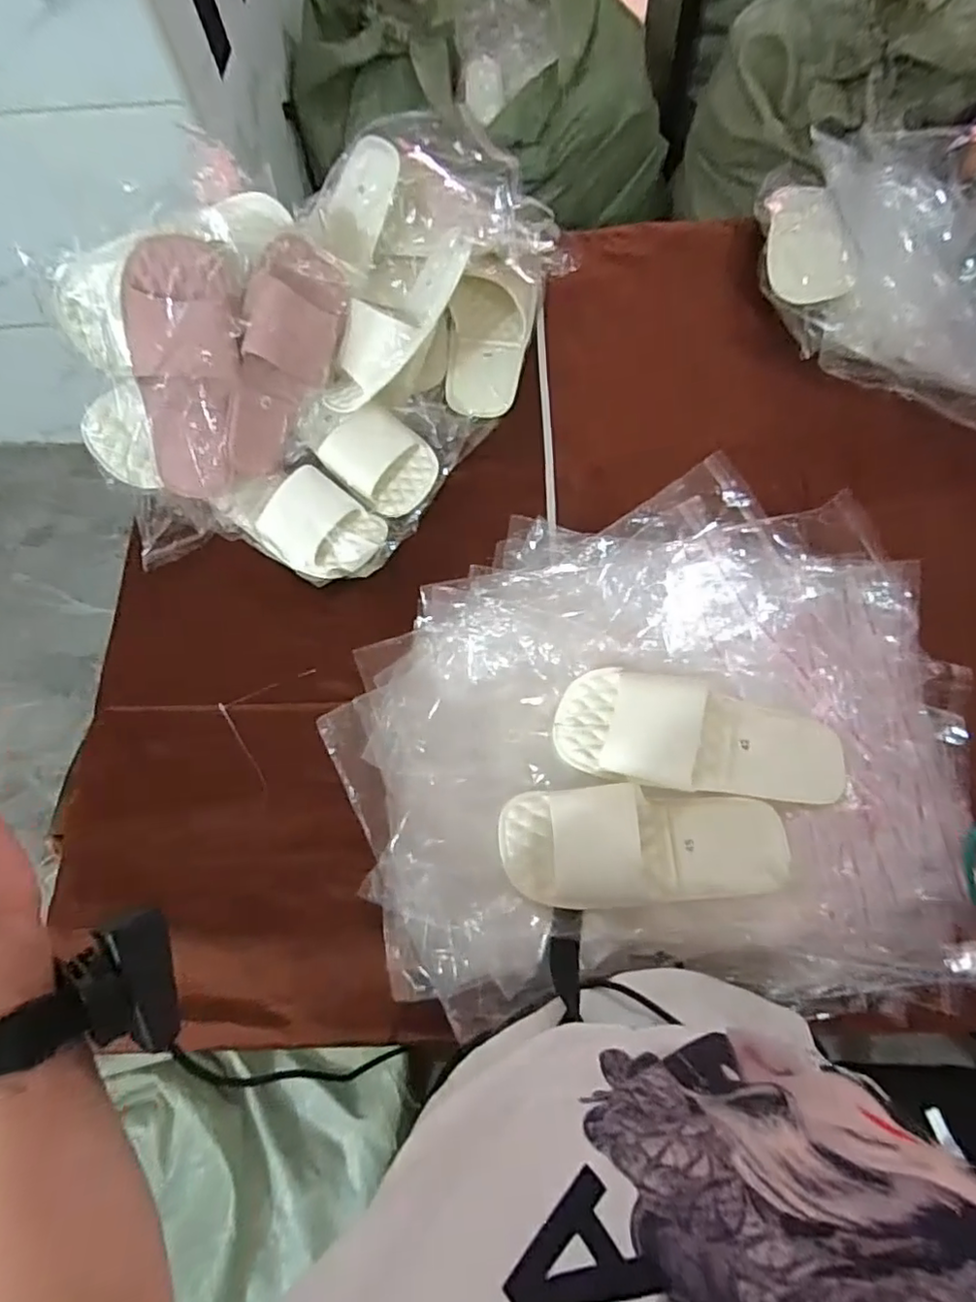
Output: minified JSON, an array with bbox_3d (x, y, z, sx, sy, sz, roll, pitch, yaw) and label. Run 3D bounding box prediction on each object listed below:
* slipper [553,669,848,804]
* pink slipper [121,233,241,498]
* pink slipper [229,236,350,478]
[{"bbox_3d":[0.182,0.071,0.514,0.241,0.043,0.099,15,70,9],"label":"slipper"},{"bbox_3d":[-0.301,-0.274,0.608,0.098,0.239,0.065,11,25,7],"label":"pink slipper"},{"bbox_3d":[-0.221,-0.301,0.649,0.052,0.103,0.238,33,114,15],"label":"pink slipper"}]

